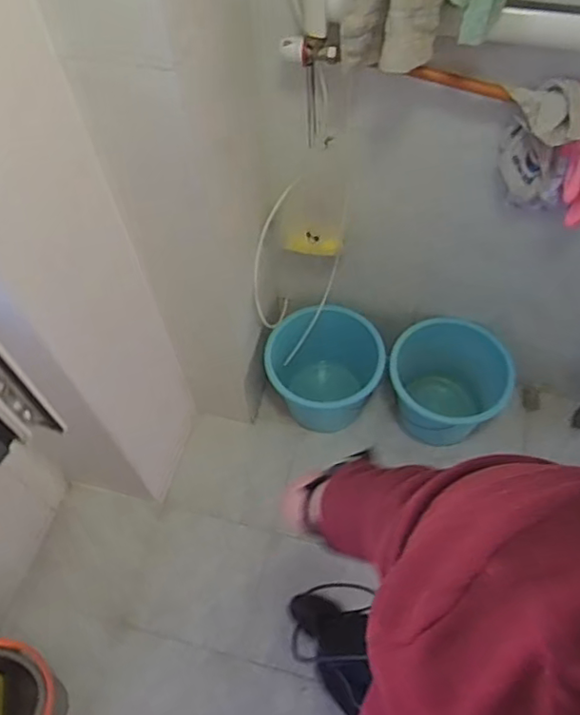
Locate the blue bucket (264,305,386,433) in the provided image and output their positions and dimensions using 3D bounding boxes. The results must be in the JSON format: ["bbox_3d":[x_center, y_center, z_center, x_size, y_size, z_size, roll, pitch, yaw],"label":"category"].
[{"bbox_3d":[0.093,0.040,1.649,0.292,0.222,0.285,-1,59,2],"label":"blue bucket"}]

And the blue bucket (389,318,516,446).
[{"bbox_3d":[0.393,0.084,1.597,0.315,0.260,0.295,26,63,17],"label":"blue bucket"}]

